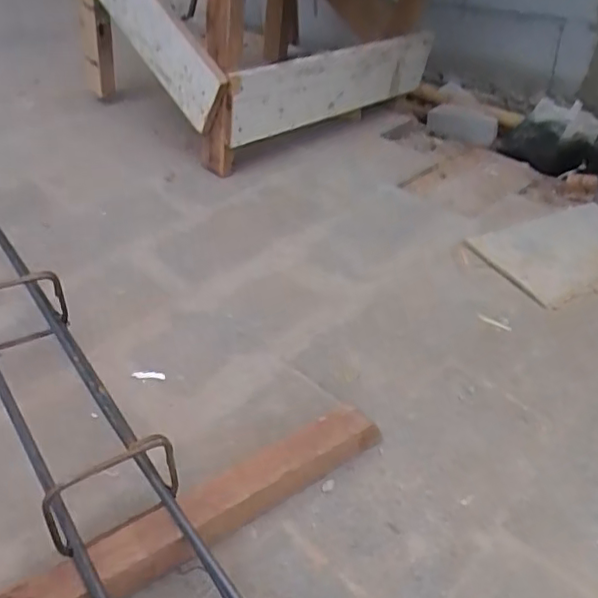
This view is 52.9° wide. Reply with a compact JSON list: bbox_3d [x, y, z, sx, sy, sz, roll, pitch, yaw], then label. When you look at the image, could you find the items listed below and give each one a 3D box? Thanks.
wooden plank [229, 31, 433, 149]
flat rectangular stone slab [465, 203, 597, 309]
[{"bbox_3d":[0.082,-0.418,1.160,0.027,0.134,0.567,28,45,36],"label":"wooden plank"},{"bbox_3d":[0.431,-0.077,0.933,0.295,0.019,0.175,-17,44,-23],"label":"flat rectangular stone slab"}]

